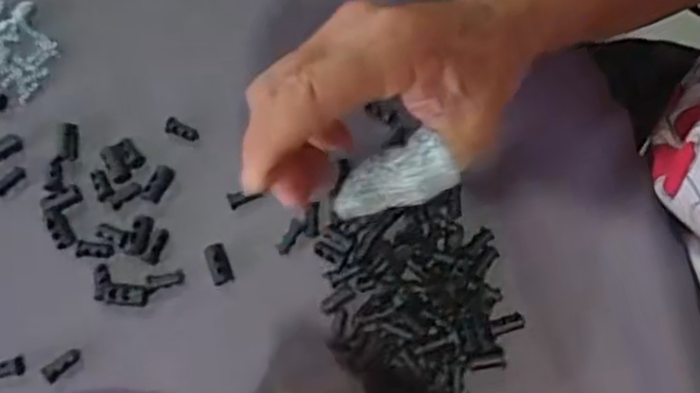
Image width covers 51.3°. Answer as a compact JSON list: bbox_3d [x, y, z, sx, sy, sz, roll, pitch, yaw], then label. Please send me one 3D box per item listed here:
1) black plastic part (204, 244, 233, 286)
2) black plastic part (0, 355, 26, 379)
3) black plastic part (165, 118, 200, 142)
[{"bbox_3d":[-0.062,0.031,0.340,0.010,0.006,0.020,-21,68,-5],"label":"black plastic part"},{"bbox_3d":[-0.155,0.076,0.325,0.018,0.004,0.009,-9,68,-2],"label":"black plastic part"},{"bbox_3d":[-0.084,-0.034,0.363,0.017,0.004,0.007,22,70,10],"label":"black plastic part"}]

